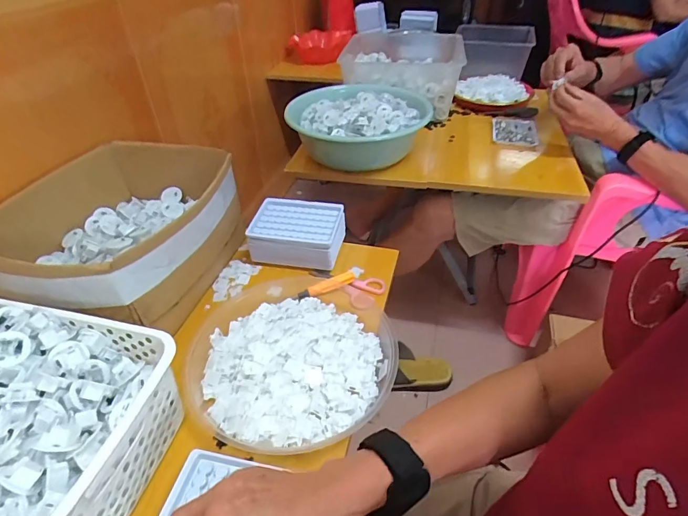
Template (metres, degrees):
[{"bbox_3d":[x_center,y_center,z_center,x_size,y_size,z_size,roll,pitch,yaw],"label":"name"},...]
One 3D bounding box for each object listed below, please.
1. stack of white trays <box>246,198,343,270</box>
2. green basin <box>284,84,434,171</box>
[{"bbox_3d":[-0.070,-0.039,0.646,0.137,0.056,0.096,6,41,8],"label":"stack of white trays"},{"bbox_3d":[0.031,-0.275,0.878,0.264,0.104,0.268,0,40,0],"label":"green basin"}]

